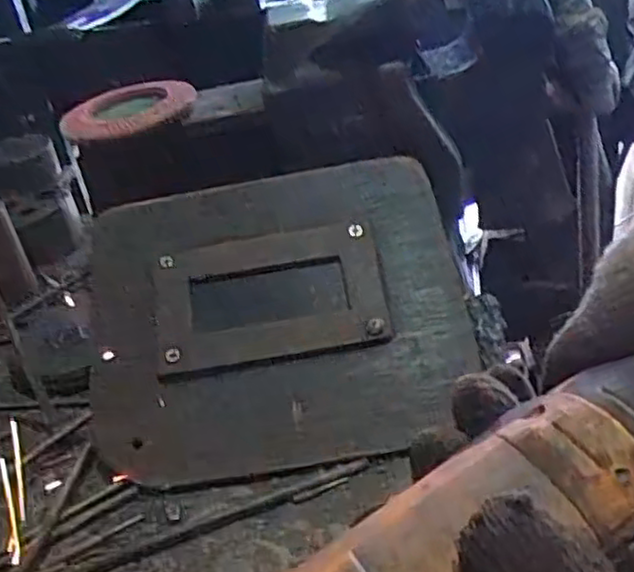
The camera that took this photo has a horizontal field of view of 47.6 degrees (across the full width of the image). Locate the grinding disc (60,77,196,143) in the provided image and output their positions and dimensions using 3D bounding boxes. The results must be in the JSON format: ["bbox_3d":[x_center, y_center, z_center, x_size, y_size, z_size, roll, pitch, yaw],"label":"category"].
[{"bbox_3d":[-0.135,-0.130,0.514,0.090,0.021,0.097,-15,32,-10],"label":"grinding disc"}]

